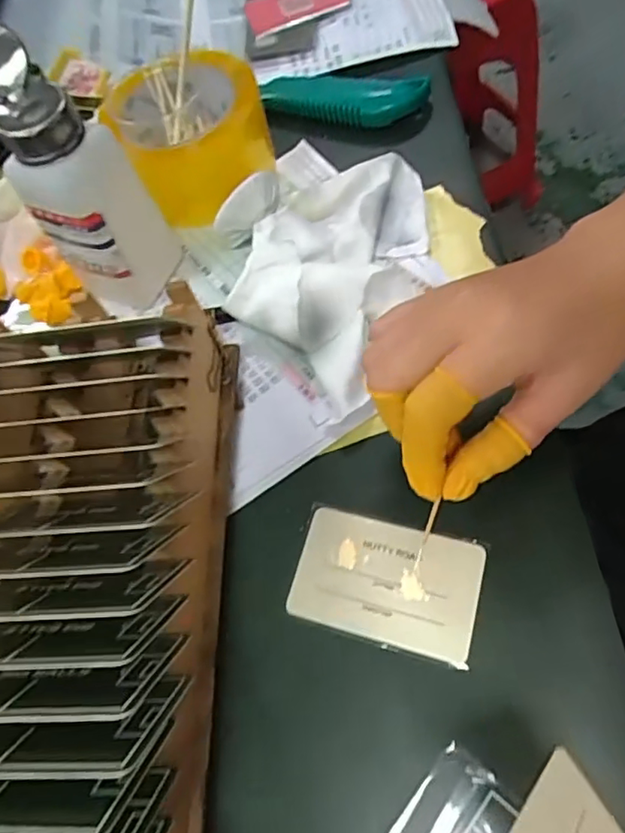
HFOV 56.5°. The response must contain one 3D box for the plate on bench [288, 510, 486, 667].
[{"bbox_3d":[0.035,0.077,0.274,0.084,0.004,0.053,12,68,17],"label":"plate on bench"}]

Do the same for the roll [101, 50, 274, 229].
[{"bbox_3d":[-0.080,-0.190,0.405,0.094,0.078,0.094,-5,62,9],"label":"roll"}]

